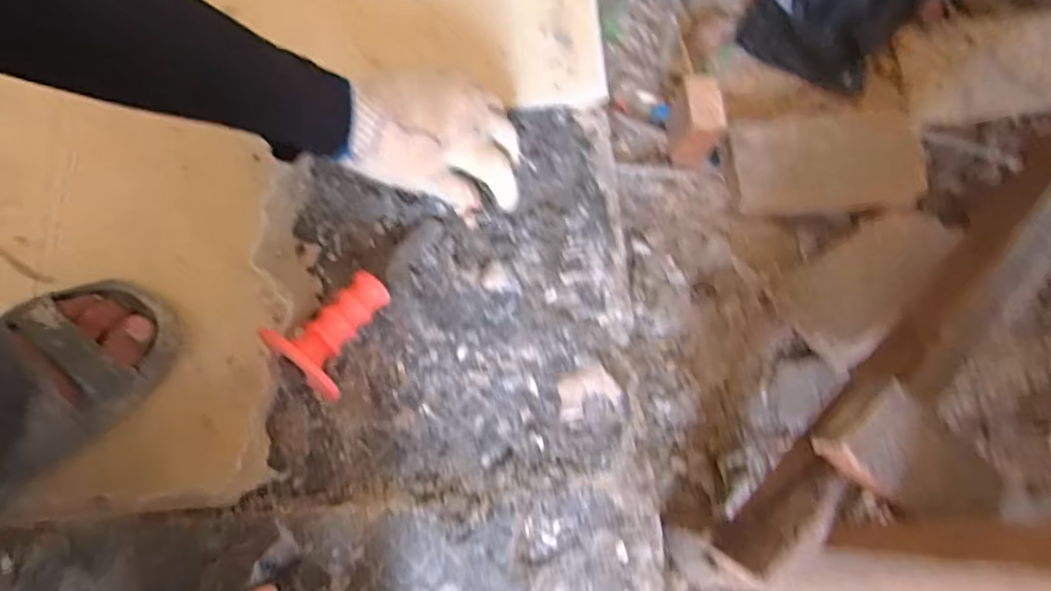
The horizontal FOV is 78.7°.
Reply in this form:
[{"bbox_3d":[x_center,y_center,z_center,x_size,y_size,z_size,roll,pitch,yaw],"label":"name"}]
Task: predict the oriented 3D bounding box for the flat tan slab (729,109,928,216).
[{"bbox_3d":[0.281,-0.127,0.616,0.170,0.042,0.089,-4,75,0],"label":"flat tan slab"}]

